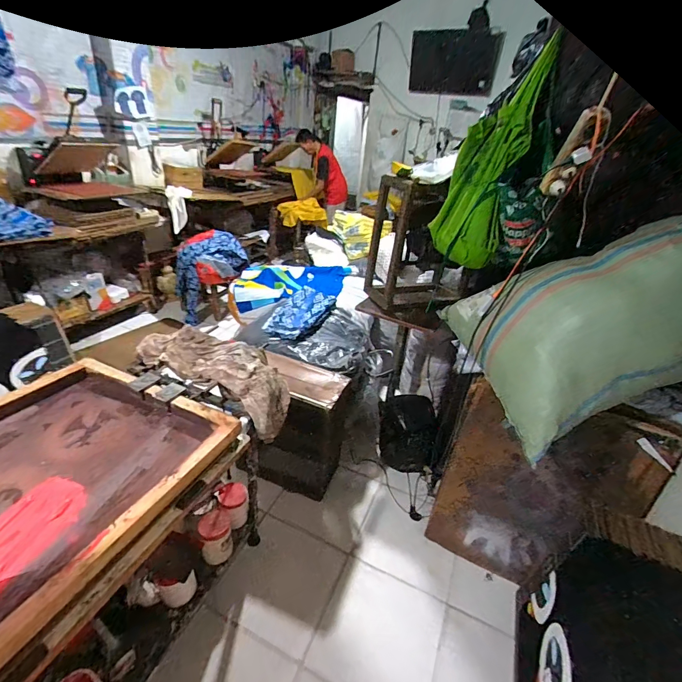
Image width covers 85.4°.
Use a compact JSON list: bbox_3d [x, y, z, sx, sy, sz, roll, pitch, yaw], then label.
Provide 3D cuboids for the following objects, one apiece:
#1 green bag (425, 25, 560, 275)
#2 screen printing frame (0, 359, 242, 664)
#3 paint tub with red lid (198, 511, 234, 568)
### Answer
[{"bbox_3d":[0.470,-0.571,1.203,0.246,0.646,0.155,23,11,25],"label":"green bag"},{"bbox_3d":[-0.708,0.326,0.740,0.622,0.069,0.859,18,33,18],"label":"screen printing frame"},{"bbox_3d":[-0.414,0.654,1.230,0.099,0.132,0.106,5,31,-3],"label":"paint tub with red lid"}]

